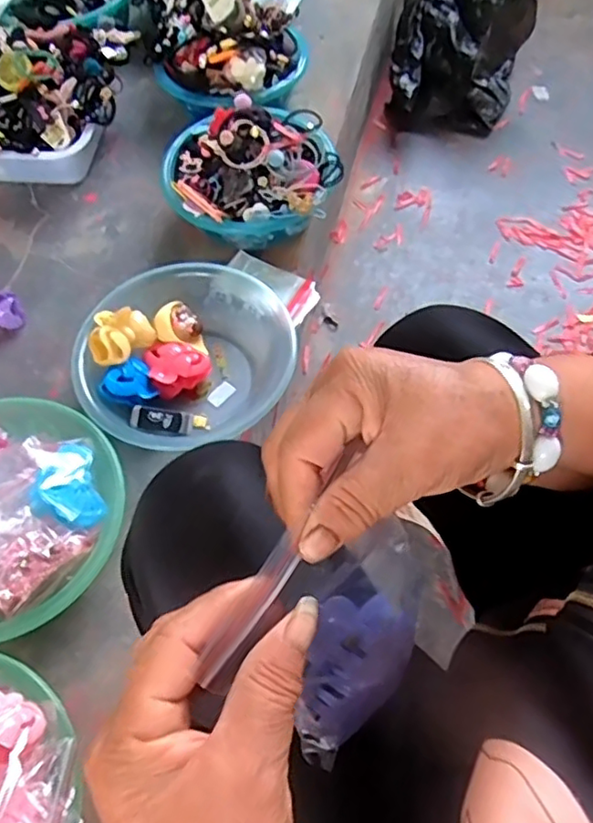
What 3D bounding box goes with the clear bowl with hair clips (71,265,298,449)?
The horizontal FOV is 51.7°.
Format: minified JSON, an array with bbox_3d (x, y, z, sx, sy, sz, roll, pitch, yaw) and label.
[{"bbox_3d":[-0.128,-0.070,0.705,0.234,0.084,0.223,-1,61,2],"label":"clear bowl with hair clips"}]

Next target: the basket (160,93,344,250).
[{"bbox_3d":[-0.060,-0.318,0.788,0.215,0.117,0.193,-12,62,-4],"label":"basket"}]

